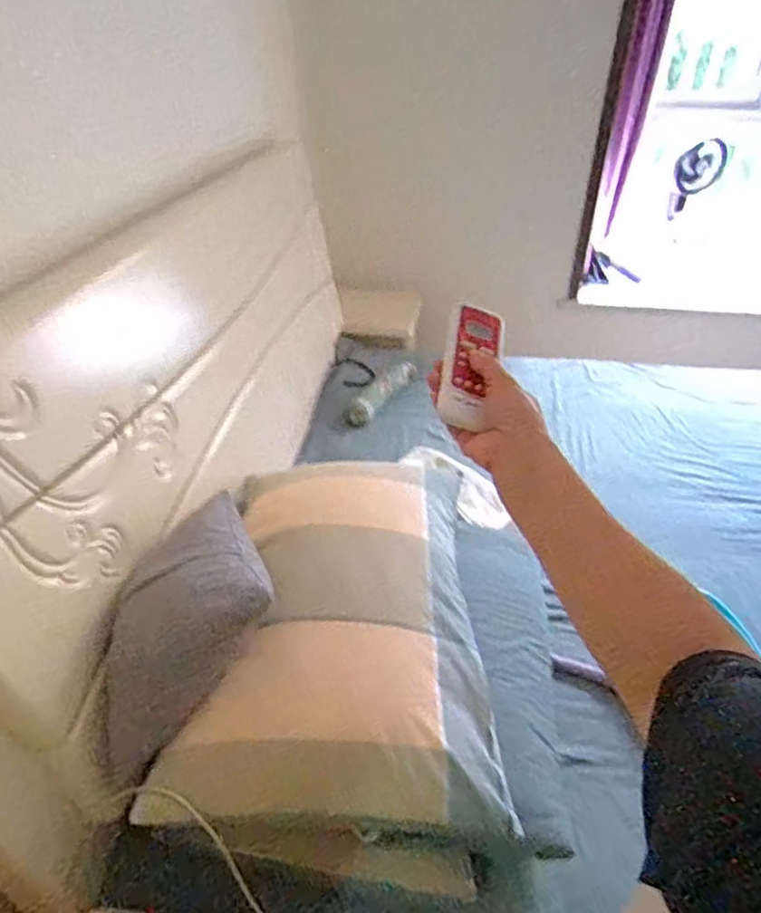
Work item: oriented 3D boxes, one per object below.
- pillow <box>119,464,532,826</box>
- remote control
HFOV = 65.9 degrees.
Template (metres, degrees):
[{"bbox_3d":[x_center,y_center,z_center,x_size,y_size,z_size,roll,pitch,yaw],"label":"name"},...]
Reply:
[{"bbox_3d":[-0.042,0.227,0.925,0.388,0.165,0.632,0,35,-1],"label":"pillow"},{"bbox_3d":[0.084,-0.088,0.536,0.048,0.015,0.133,9,61,11],"label":"remote control"}]

